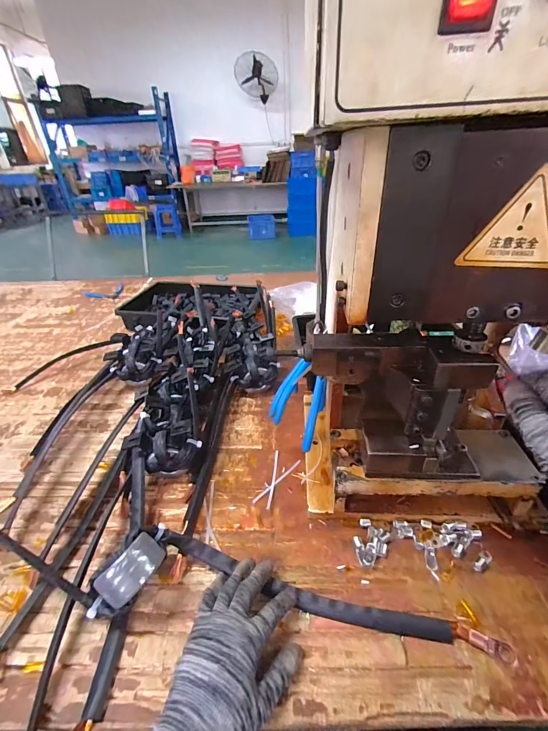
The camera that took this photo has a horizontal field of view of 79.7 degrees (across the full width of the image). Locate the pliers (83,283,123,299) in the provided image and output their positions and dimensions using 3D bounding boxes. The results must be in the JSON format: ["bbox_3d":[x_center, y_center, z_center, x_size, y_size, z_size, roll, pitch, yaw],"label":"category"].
[{"bbox_3d":[-0.595,-0.256,1.161,0.133,0.009,0.141,-22,39,-24],"label":"pliers"}]

